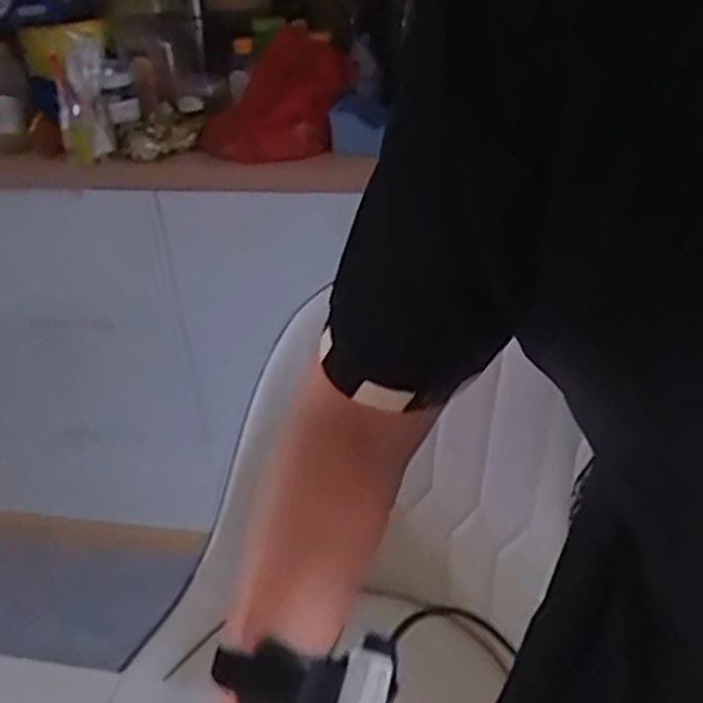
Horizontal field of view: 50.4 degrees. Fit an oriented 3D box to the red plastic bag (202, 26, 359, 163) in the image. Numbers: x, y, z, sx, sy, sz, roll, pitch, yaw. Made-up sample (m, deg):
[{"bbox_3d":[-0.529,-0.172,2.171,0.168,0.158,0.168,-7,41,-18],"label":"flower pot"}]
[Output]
[{"bbox_3d":[-0.117,-0.408,1.191,0.236,0.158,0.200,-6,32,-4],"label":"red plastic bag"}]

